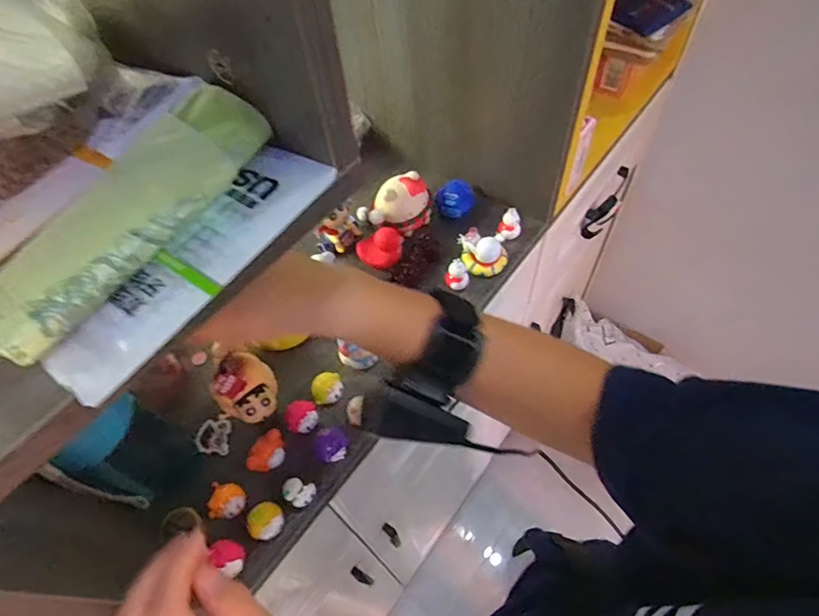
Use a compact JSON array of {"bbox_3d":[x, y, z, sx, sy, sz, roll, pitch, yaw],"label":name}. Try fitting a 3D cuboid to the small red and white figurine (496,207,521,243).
[{"bbox_3d":[0.112,-0.093,0.540,0.025,0.032,0.020,1,56,5],"label":"small red and white figurine"}]

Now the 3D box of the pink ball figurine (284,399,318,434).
[{"bbox_3d":[-0.097,0.100,0.436,0.028,0.030,0.023,-26,58,-13],"label":"pink ball figurine"}]

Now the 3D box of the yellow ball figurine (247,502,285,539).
[{"bbox_3d":[-0.116,0.174,0.395,0.028,0.020,0.027,30,63,22],"label":"yellow ball figurine"}]

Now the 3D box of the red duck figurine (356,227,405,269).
[{"bbox_3d":[-0.032,-0.066,0.534,0.051,0.030,0.030,-9,56,-2],"label":"red duck figurine"}]

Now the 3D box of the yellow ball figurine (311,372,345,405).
[{"bbox_3d":[-0.077,0.077,0.458,0.029,0.018,0.029,-2,56,3],"label":"yellow ball figurine"}]

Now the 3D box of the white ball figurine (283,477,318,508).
[{"bbox_3d":[-0.092,0.155,0.405,0.024,0.026,0.021,25,61,20],"label":"white ball figurine"}]

